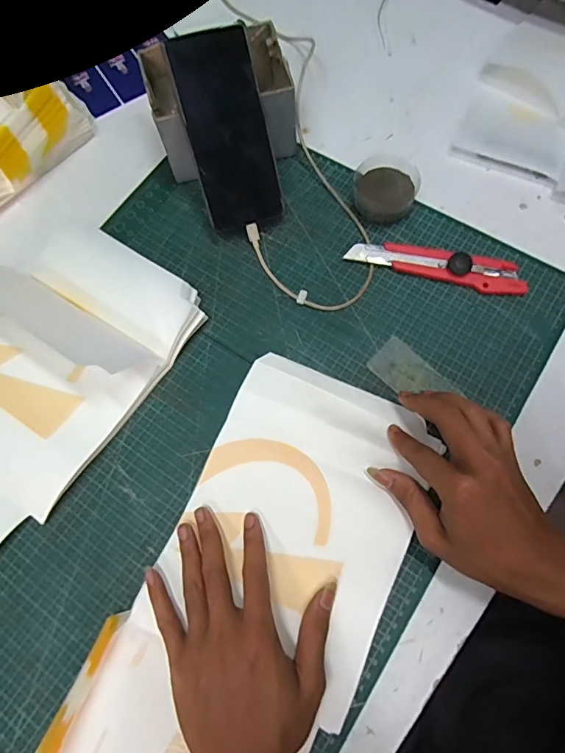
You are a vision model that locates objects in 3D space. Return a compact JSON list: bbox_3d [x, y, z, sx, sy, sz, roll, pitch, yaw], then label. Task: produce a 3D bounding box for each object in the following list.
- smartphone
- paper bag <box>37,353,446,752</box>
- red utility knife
[{"bbox_3d":[-0.048,-0.221,0.412,0.071,0.006,0.159,-15,111,-3],"label":"smartphone"},{"bbox_3d":[-0.014,0.163,0.346,0.179,0.019,0.352,26,76,9],"label":"paper bag"},{"bbox_3d":[0.146,-0.106,0.431,0.163,0.016,0.029,13,72,7],"label":"red utility knife"}]

